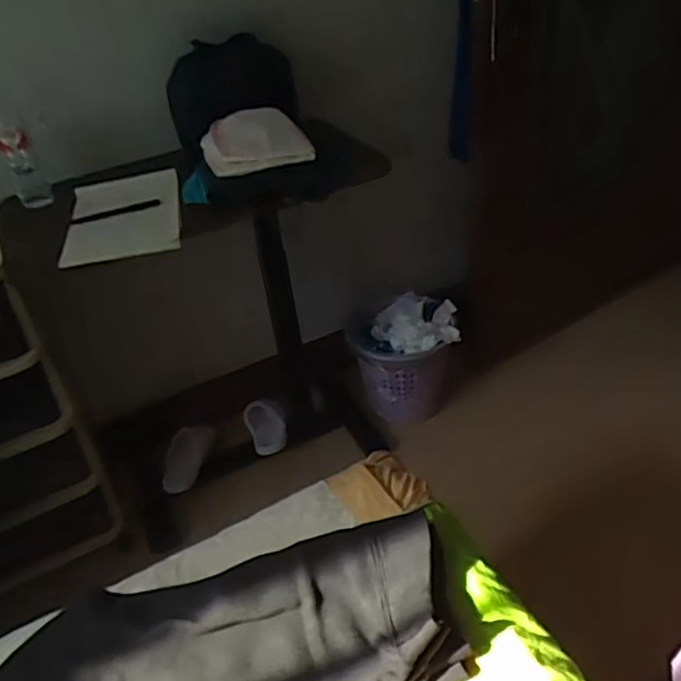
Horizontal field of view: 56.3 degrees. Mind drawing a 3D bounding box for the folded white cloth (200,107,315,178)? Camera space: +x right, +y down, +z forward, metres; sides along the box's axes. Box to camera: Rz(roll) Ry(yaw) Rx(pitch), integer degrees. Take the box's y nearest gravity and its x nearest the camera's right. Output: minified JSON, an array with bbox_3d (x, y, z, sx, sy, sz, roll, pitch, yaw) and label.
[{"bbox_3d":[-0.162,-0.375,1.185,0.184,0.053,0.212,-16,37,-11],"label":"folded white cloth"}]

